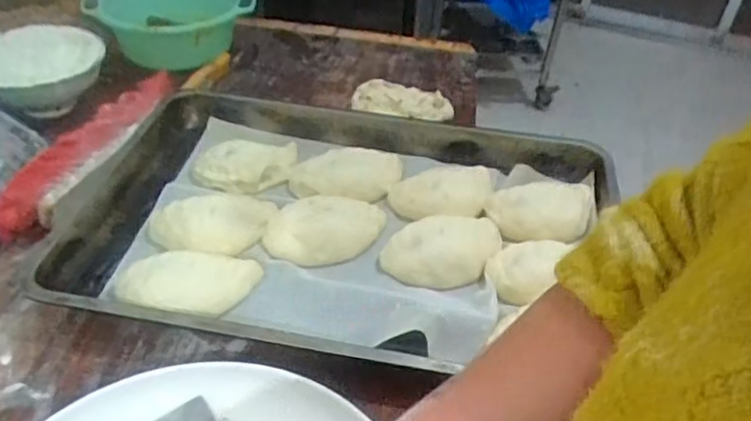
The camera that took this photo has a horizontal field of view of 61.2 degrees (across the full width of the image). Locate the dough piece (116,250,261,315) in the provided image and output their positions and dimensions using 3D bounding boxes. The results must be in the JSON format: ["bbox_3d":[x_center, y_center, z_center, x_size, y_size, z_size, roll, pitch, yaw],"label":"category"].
[{"bbox_3d":[-0.180,0.071,0.625,0.135,0.031,0.068,0,40,-24],"label":"dough piece"}]

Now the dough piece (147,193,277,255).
[{"bbox_3d":[-0.177,0.009,0.689,0.135,0.043,0.077,-6,43,-8],"label":"dough piece"}]

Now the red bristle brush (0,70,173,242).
[{"bbox_3d":[-0.337,-0.082,0.773,0.049,0.046,0.322,13,44,13],"label":"red bristle brush"}]

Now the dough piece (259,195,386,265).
[{"bbox_3d":[-0.055,0.017,0.697,0.129,0.032,0.074,-3,42,-4],"label":"dough piece"}]

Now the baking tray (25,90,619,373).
[{"bbox_3d":[-0.024,0.004,0.712,0.566,0.058,0.405,9,43,8],"label":"baking tray"}]

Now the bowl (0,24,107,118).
[{"bbox_3d":[-0.451,-0.189,0.851,0.161,0.075,0.155,1,42,-1],"label":"bowl"}]

